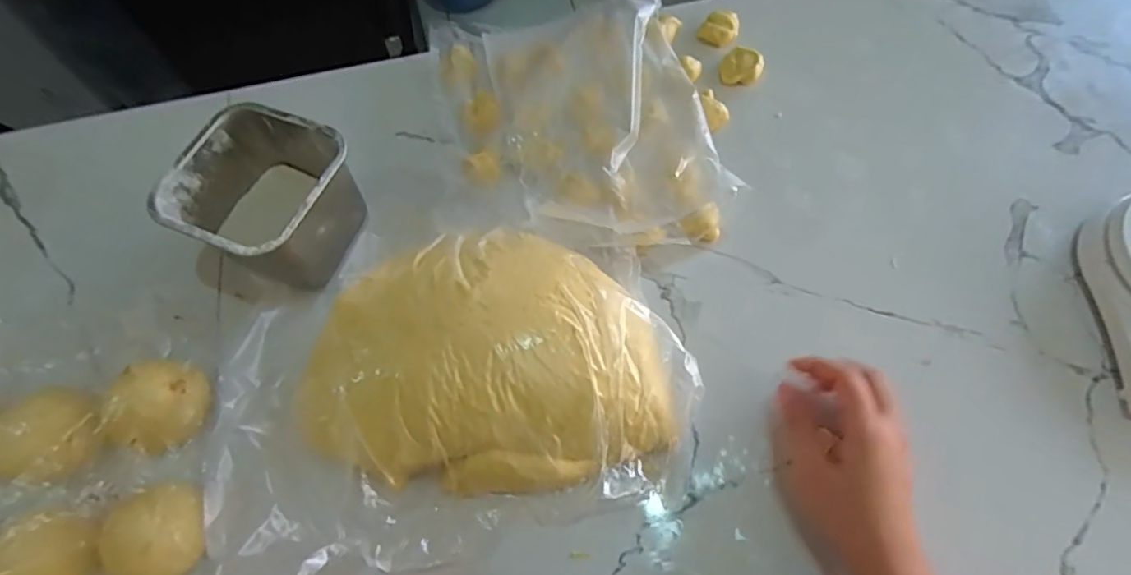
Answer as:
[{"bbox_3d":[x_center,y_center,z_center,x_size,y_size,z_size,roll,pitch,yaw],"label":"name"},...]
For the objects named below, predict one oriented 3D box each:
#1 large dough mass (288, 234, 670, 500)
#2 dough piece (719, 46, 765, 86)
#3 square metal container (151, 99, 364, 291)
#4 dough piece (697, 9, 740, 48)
[{"bbox_3d":[-0.052,0.048,0.402,0.237,0.065,0.179,-8,66,-2],"label":"large dough mass"},{"bbox_3d":[0.170,-0.216,0.543,0.038,0.015,0.039,-1,66,2],"label":"dough piece"},{"bbox_3d":[-0.233,-0.069,0.455,0.124,0.088,0.117,22,68,11],"label":"square metal container"},{"bbox_3d":[0.154,-0.260,0.565,0.037,0.018,0.034,-1,66,2],"label":"dough piece"}]

